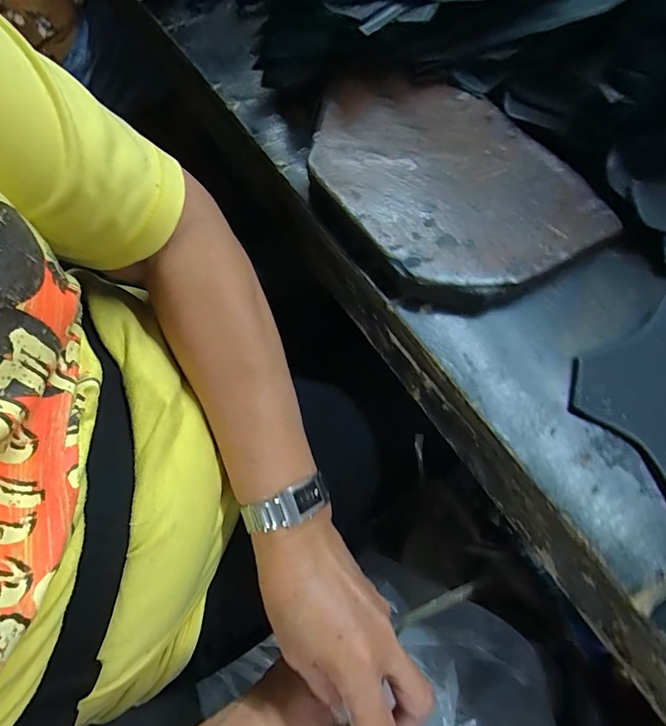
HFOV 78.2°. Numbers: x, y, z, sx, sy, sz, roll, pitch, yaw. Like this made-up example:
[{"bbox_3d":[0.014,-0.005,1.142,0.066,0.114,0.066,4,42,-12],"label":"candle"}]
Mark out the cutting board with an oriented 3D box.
[{"bbox_3d":[0.081,-0.158,0.329,0.158,0.015,0.248,-29,67,-11],"label":"cutting board"}]

